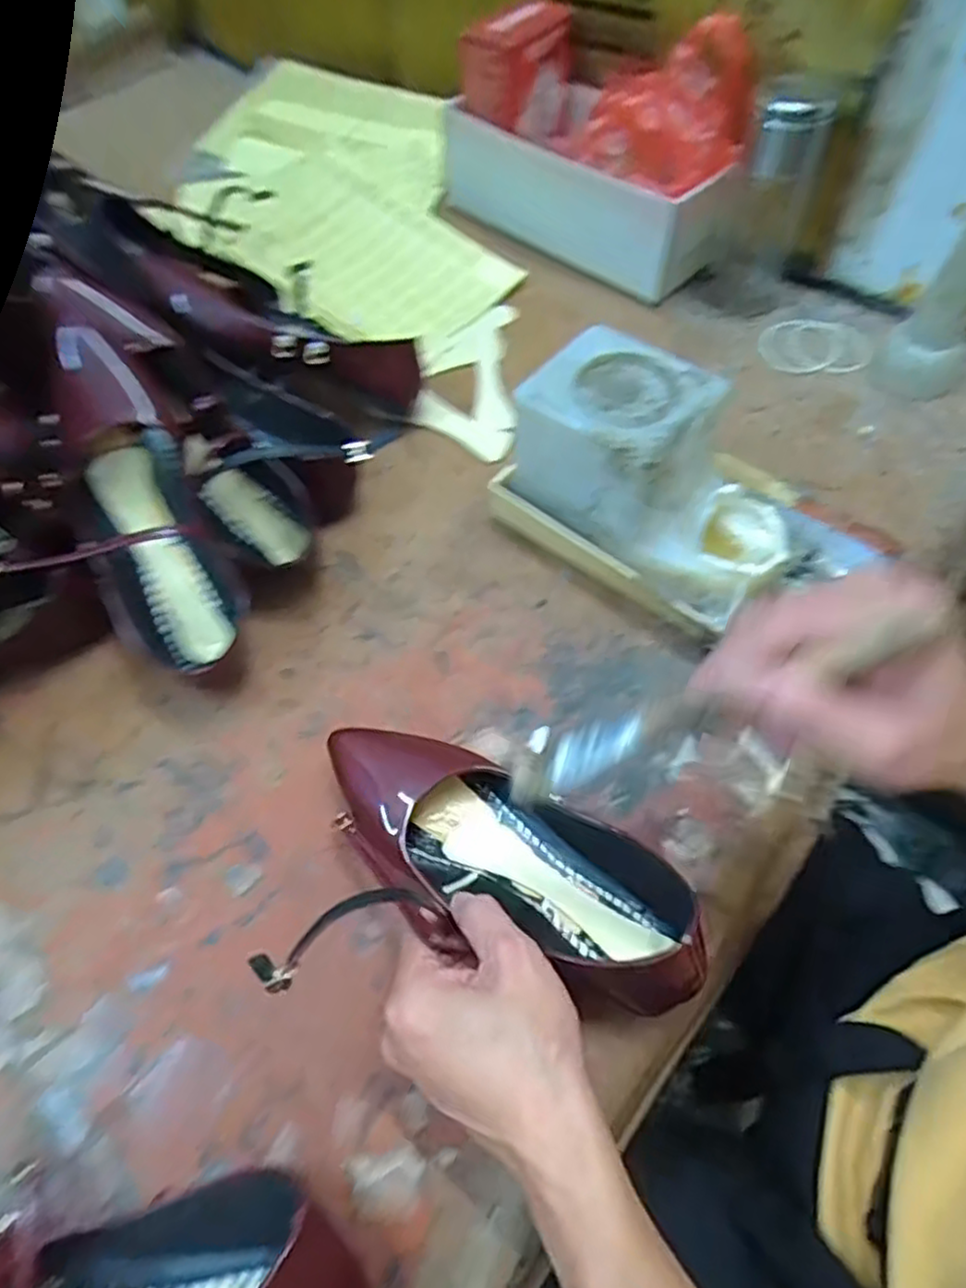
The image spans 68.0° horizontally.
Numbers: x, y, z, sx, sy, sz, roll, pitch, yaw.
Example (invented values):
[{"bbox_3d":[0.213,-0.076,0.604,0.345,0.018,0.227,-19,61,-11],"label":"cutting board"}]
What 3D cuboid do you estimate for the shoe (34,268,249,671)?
[{"bbox_3d":[-0.223,-0.100,0.468,0.083,0.069,0.254,-15,102,-7],"label":"shoe"}]

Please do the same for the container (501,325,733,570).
[{"bbox_3d":[0.099,-0.140,0.505,0.131,0.086,0.102,35,66,20],"label":"container"}]

